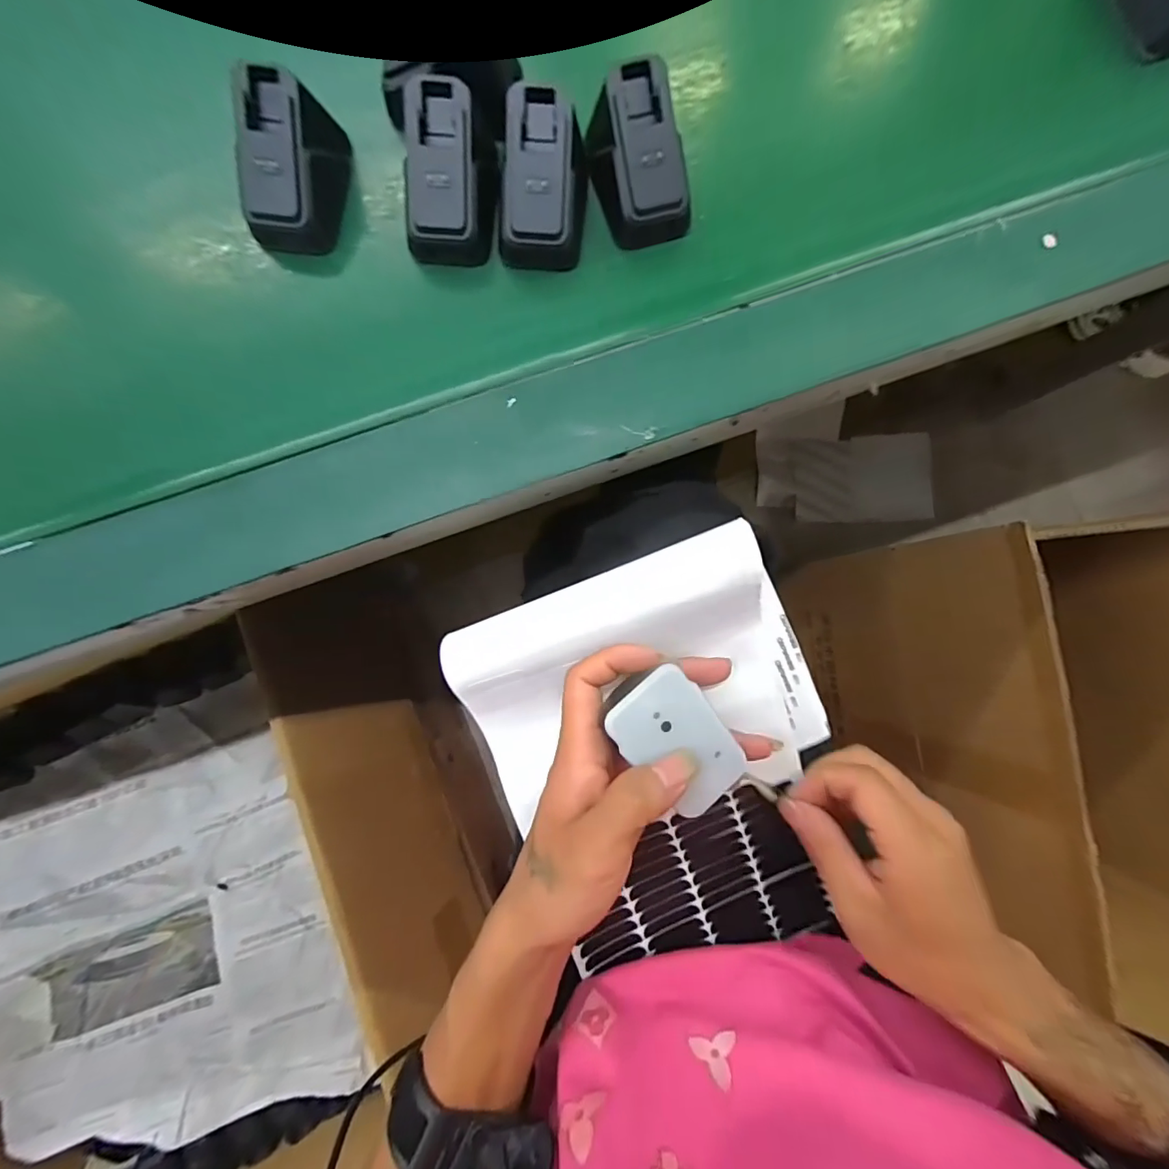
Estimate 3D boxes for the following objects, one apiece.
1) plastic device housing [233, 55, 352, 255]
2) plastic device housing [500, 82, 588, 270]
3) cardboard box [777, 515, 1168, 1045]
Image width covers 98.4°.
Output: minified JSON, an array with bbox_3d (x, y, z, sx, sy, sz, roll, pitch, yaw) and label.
[{"bbox_3d":[-0.143,-0.203,0.244,0.038,0.039,0.065,4,87,-2],"label":"plastic device housing"},{"bbox_3d":[-0.019,-0.195,0.246,0.039,0.033,0.063,7,87,-1],"label":"plastic device housing"},{"bbox_3d":[0.556,0.164,0.597,0.360,0.366,0.439,-5,87,-2],"label":"cardboard box"}]

